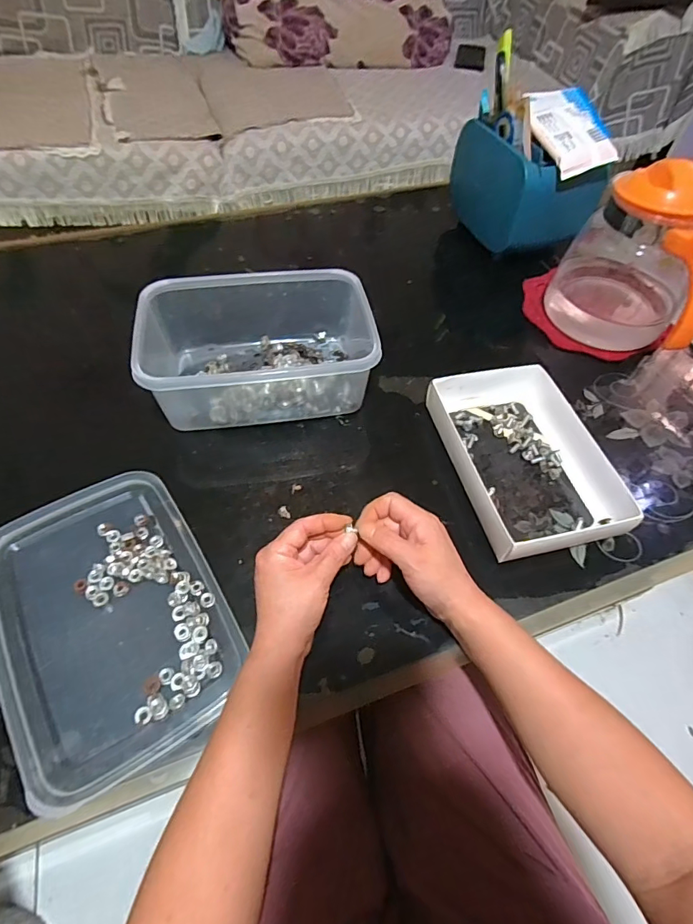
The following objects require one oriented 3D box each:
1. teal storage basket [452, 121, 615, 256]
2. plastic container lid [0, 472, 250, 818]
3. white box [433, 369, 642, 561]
[{"bbox_3d":[0.258,-0.411,0.697,0.132,0.121,0.181,-11,56,-12],"label":"teal storage basket"},{"bbox_3d":[-0.200,0.121,0.388,0.166,0.010,0.241,-27,60,-22],"label":"plastic container lid"},{"bbox_3d":[0.184,-0.010,0.491,0.144,0.045,0.218,-10,55,-12],"label":"white box"}]

